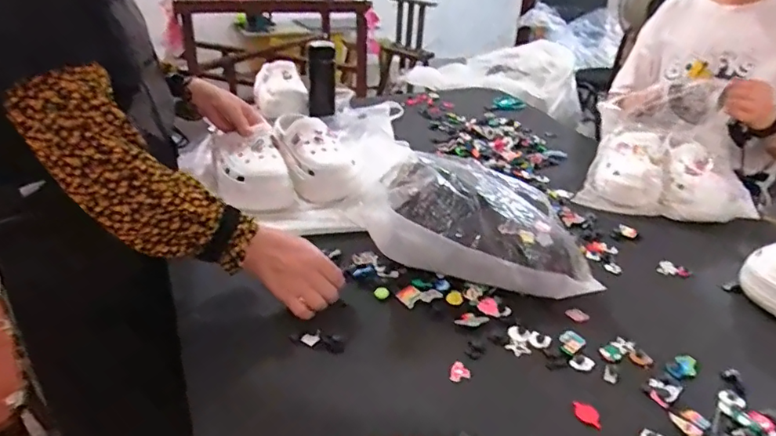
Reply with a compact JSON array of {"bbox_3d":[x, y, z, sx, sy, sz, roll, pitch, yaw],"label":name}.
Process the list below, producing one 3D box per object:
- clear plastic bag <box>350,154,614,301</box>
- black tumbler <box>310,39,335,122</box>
[{"bbox_3d":[0.132,0.001,0.760,0.305,0.134,0.213,7,30,8],"label":"clear plastic bag"},{"bbox_3d":[-0.146,-0.305,1.153,0.058,0.152,0.057,-1,29,-6],"label":"black tumbler"}]

